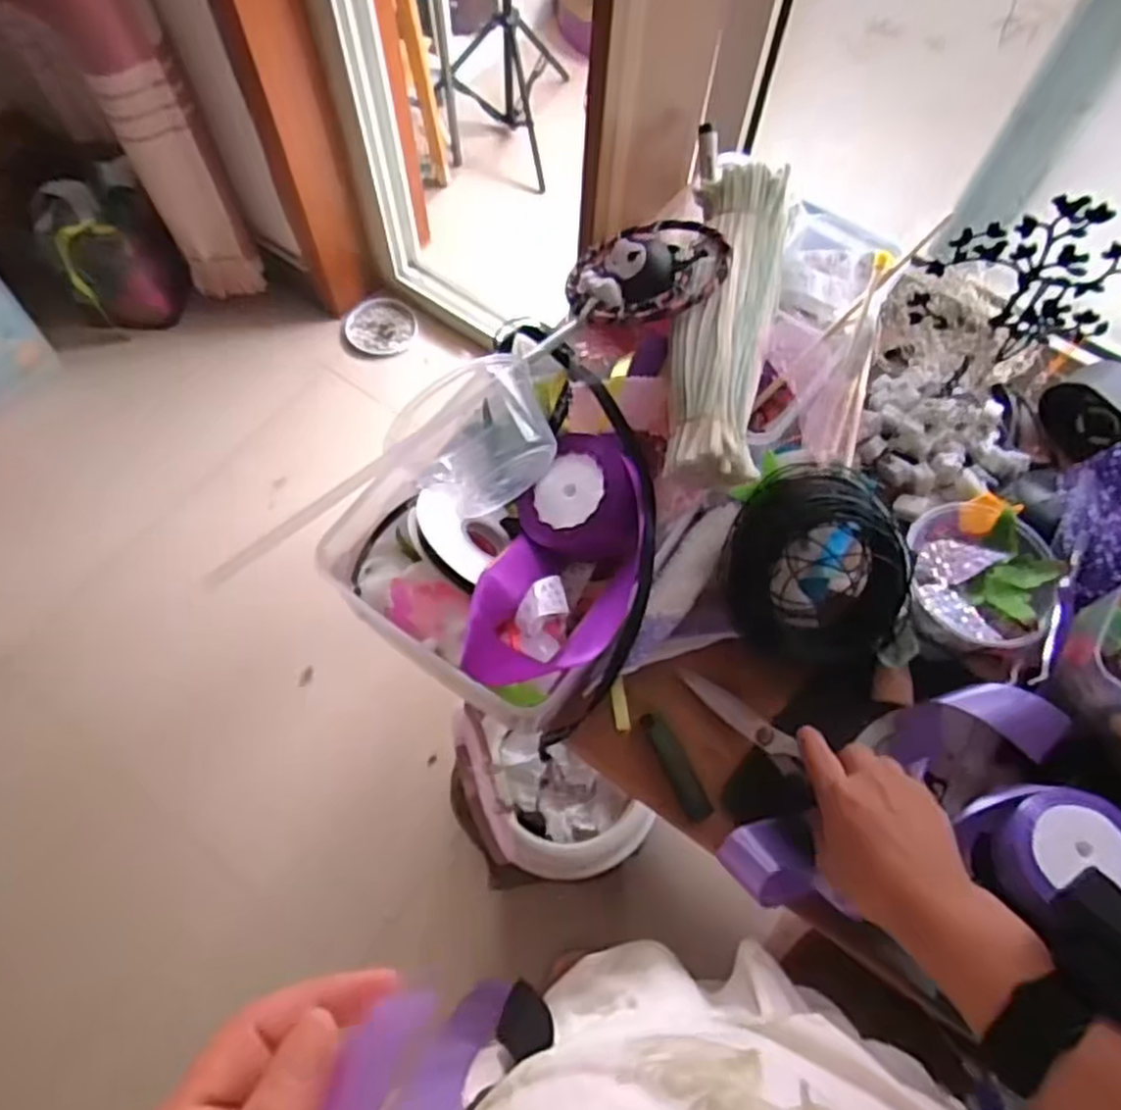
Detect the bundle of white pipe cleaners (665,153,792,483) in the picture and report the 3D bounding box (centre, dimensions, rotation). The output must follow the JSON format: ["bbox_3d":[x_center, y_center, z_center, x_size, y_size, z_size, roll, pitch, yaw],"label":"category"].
[{"bbox_3d":[0.125,-0.182,0.562,0.070,0.034,0.295,11,66,3],"label":"bundle of white pipe cleaners"}]

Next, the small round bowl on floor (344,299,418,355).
[{"bbox_3d":[-0.374,-0.479,1.594,0.148,0.022,0.126,14,66,5],"label":"small round bowl on floor"}]

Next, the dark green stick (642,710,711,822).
[{"bbox_3d":[0.084,0.152,0.554,0.019,0.009,0.081,-22,68,-11],"label":"dark green stick"}]

